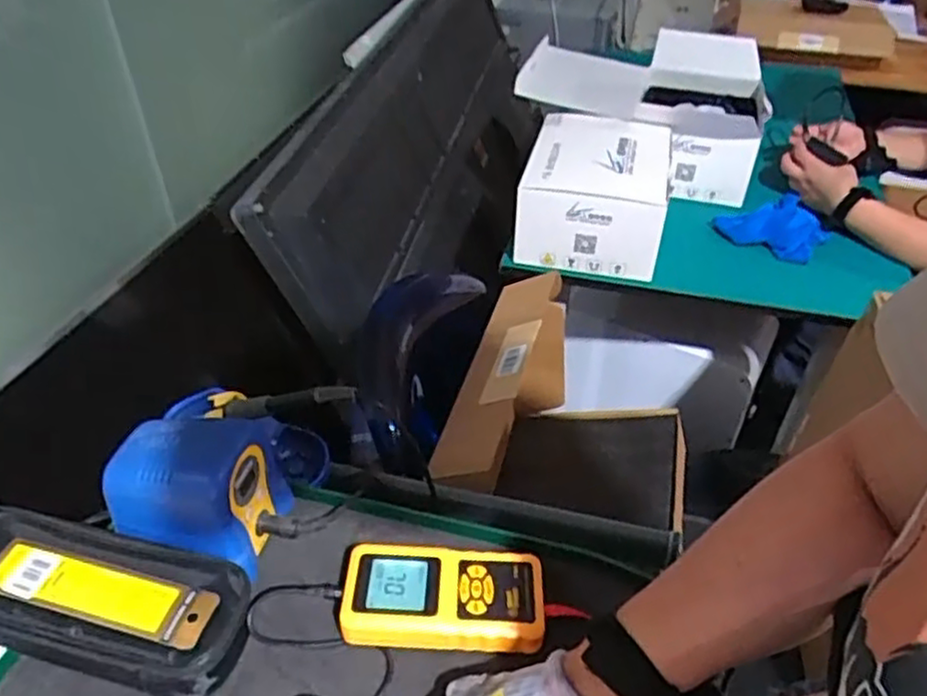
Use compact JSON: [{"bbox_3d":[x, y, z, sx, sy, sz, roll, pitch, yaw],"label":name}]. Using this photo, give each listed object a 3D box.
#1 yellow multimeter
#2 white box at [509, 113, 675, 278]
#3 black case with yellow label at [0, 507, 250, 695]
[{"bbox_3d":[-0.015,0.178,0.522,0.142,0.023,0.074,1,41,2],"label":"yellow multimeter"},{"bbox_3d":[0.195,-0.228,1.058,0.196,0.131,0.256,8,42,10],"label":"white box"},{"bbox_3d":[-0.265,0.177,0.509,0.231,0.044,0.097,9,42,11],"label":"black case with yellow label"}]

